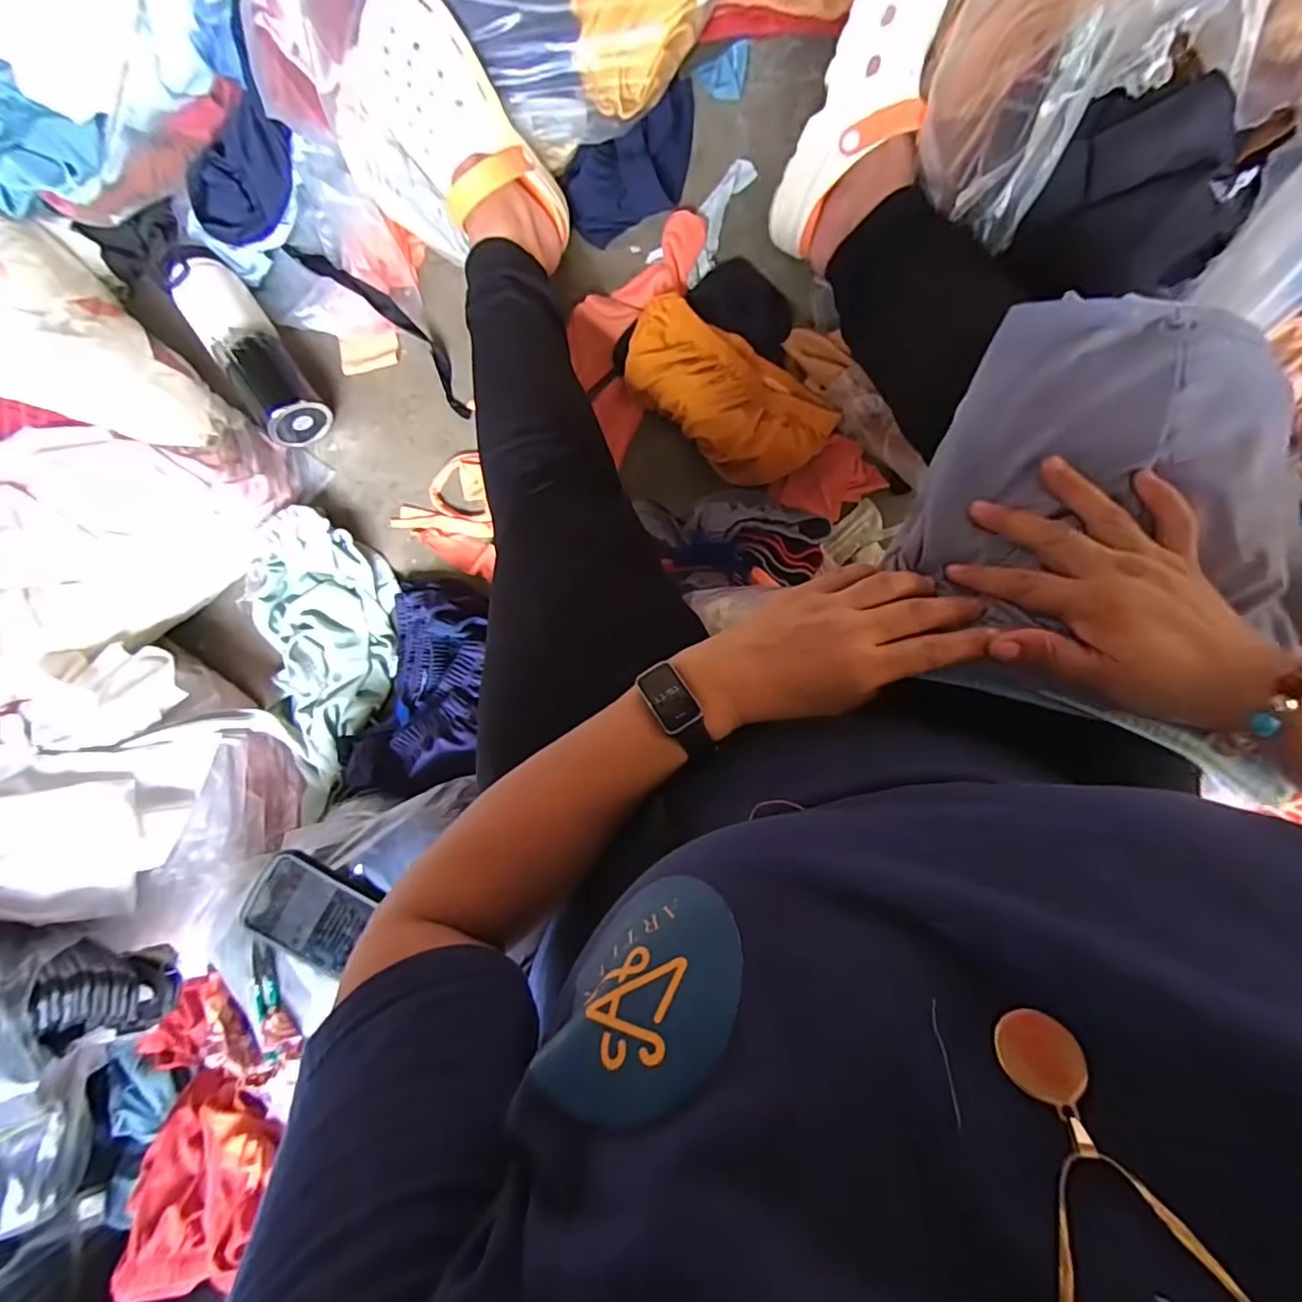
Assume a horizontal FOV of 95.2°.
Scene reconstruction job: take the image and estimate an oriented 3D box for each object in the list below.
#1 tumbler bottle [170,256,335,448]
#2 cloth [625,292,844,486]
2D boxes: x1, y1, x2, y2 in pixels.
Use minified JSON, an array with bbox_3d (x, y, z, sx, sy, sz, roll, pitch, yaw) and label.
[{"bbox_3d":[-0.487,-0.365,0.726,0.071,0.068,0.224,-34,87,5],"label":"tumbler bottle"},{"bbox_3d":[0.081,-0.293,0.667,0.245,0.063,0.129,40,94,4],"label":"cloth"}]

